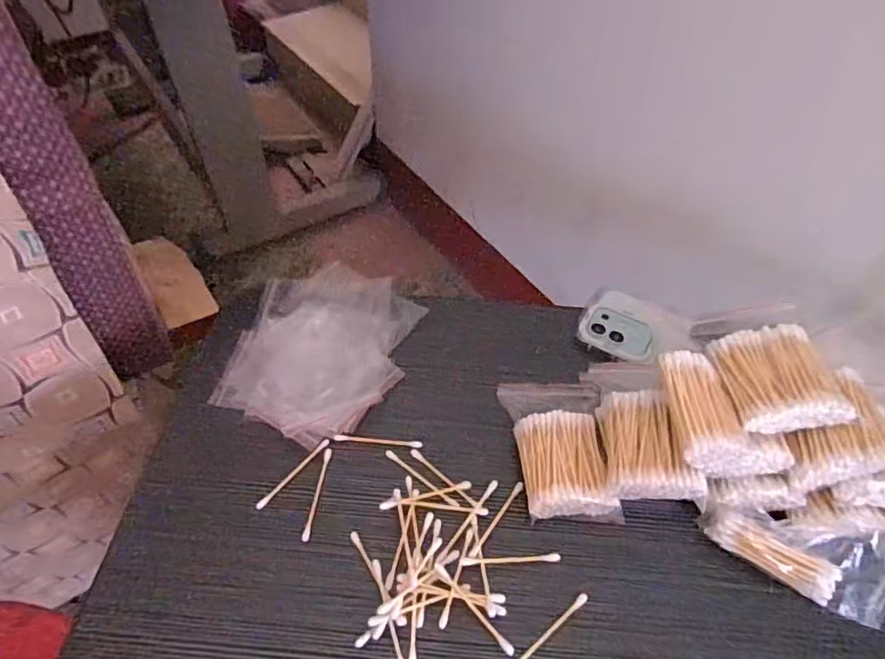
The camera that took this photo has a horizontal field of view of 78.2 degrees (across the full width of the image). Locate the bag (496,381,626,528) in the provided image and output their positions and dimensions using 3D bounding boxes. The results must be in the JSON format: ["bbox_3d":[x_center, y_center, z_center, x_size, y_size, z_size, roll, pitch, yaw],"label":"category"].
[{"bbox_3d":[0.089,0.087,0.411,0.077,0.026,0.109,-1,51,-2],"label":"bag"}]

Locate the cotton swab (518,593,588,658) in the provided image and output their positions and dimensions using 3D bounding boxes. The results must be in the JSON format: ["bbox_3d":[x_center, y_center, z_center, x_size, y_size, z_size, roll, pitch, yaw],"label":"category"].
[{"bbox_3d":[0.068,0.193,0.347,0.069,0.006,0.006,-32,59,-24],"label":"cotton swab"}]

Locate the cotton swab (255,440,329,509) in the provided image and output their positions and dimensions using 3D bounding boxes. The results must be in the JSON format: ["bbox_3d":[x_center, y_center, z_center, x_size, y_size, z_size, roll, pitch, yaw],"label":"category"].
[{"bbox_3d":[-0.113,0.110,0.414,0.005,0.007,0.069,34,58,23],"label":"cotton swab"}]

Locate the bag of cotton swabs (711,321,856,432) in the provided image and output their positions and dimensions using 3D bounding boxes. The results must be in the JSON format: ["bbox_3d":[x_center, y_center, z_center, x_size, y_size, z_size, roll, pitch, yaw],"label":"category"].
[{"bbox_3d":[0.229,0.034,0.375,0.064,0.023,0.072,-15,48,15],"label":"bag of cotton swabs"}]

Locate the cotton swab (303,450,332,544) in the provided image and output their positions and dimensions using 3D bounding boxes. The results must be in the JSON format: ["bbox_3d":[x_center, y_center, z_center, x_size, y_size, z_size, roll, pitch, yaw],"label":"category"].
[{"bbox_3d":[-0.093,0.123,0.408,0.005,0.005,0.071,6,52,4],"label":"cotton swab"}]

